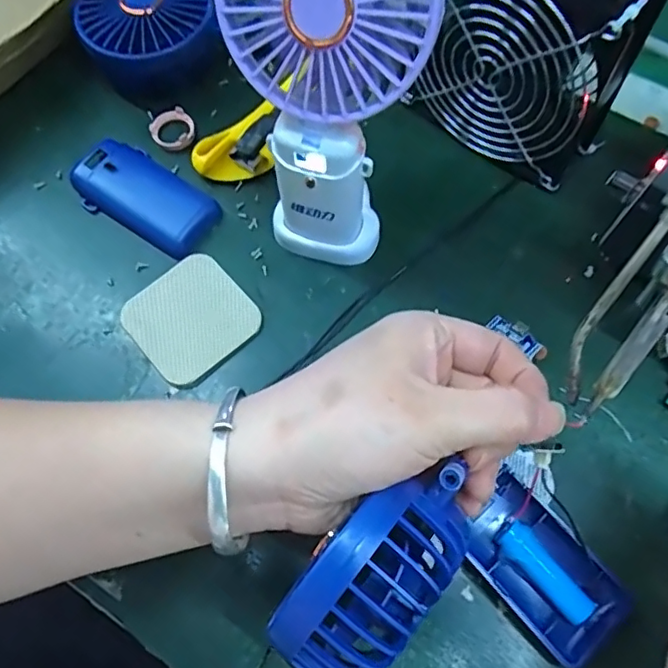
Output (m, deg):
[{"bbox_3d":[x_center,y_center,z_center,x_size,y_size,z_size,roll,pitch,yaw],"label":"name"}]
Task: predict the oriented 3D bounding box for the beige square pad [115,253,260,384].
[{"bbox_3d":[-0.083,-0.009,0.330,0.064,0.004,0.065,-40,73,-14],"label":"beige square pad"}]

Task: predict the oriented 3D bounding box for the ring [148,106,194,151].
[{"bbox_3d":[-0.106,-0.135,0.377,0.028,0.005,0.031,-20,69,-7],"label":"ring"}]

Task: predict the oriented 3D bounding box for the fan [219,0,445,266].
[{"bbox_3d":[-0.002,-0.107,0.274,0.075,0.176,0.071,-11,69,-4],"label":"fan"}]

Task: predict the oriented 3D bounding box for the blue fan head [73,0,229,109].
[{"bbox_3d":[-0.121,-0.200,0.377,0.086,0.040,0.088,-24,70,-9],"label":"blue fan head"}]

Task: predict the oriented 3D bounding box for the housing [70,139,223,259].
[{"bbox_3d":[-0.115,-0.086,0.354,0.091,0.015,0.049,29,71,12],"label":"housing"}]

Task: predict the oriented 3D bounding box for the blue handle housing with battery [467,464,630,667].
[{"bbox_3d":[0.098,0.113,0.269,0.043,0.021,0.078,-39,73,-14],"label":"blue handle housing with battery"}]

